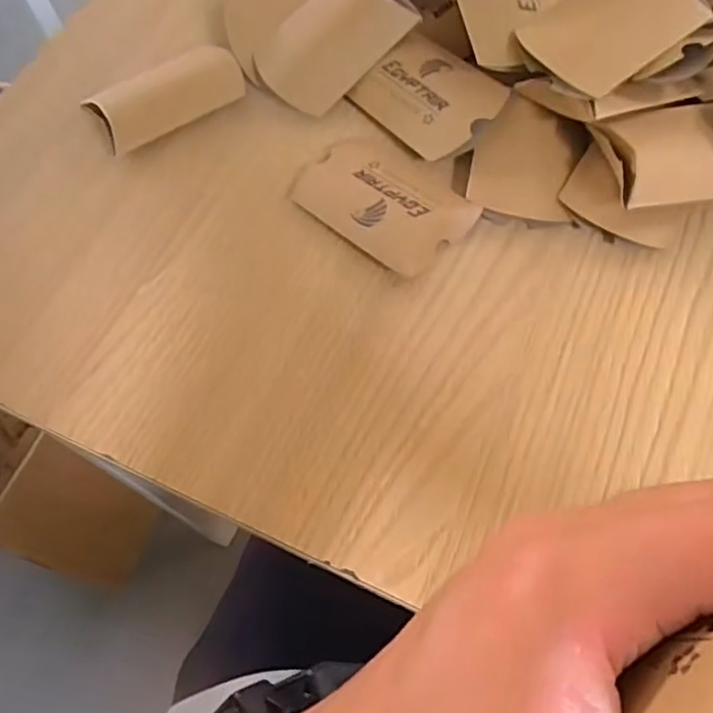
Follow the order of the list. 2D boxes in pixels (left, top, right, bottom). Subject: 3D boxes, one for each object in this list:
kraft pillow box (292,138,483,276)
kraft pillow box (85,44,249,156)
[{"bbox_3d":[0.013,-0.080,0.324,0.086,0.015,0.056,41,73,20],"label":"kraft pillow box"},{"bbox_3d":[-0.108,-0.151,0.363,0.085,0.015,0.045,-33,67,-12],"label":"kraft pillow box"}]

